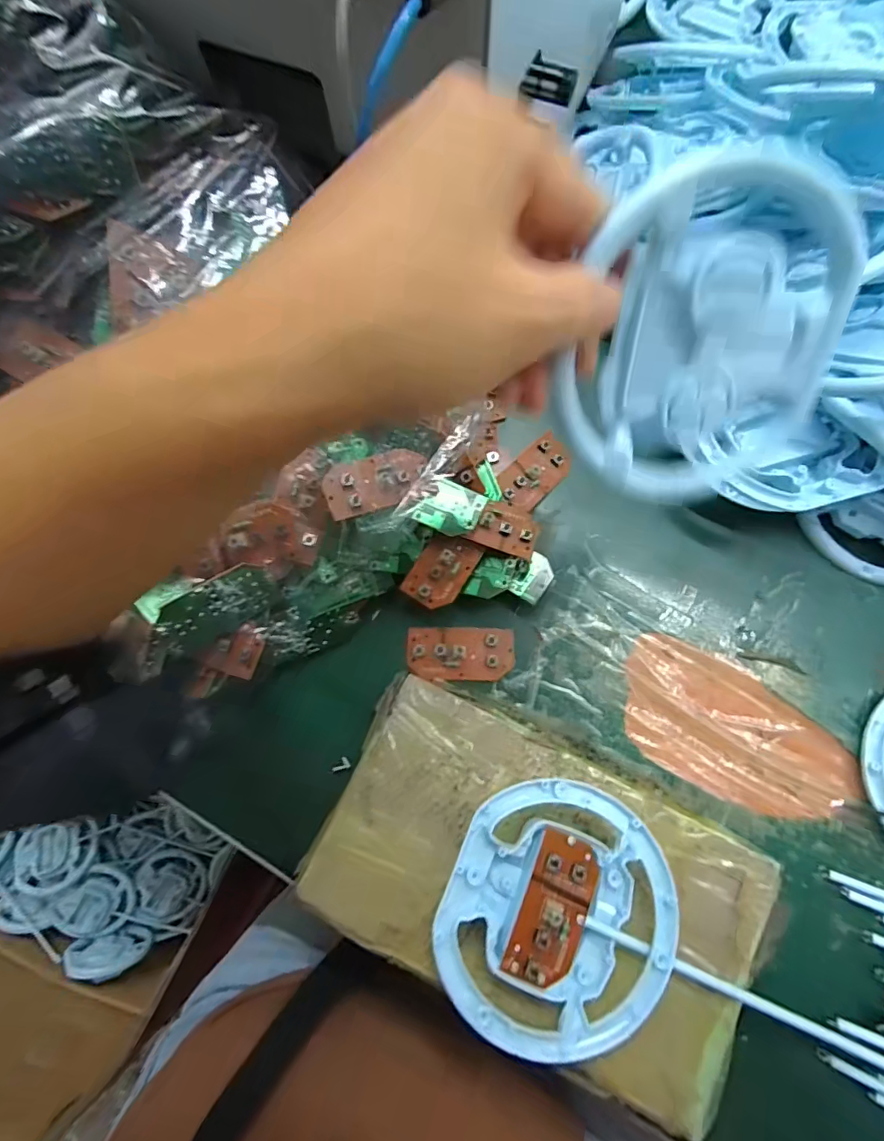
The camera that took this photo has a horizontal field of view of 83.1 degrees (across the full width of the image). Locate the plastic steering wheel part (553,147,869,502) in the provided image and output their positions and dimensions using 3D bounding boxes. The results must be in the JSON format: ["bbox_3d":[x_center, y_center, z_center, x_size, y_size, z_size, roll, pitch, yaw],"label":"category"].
[{"bbox_3d":[0.090,-0.074,0.170,0.095,0.101,0.012,9,32,-13],"label":"plastic steering wheel part"}]

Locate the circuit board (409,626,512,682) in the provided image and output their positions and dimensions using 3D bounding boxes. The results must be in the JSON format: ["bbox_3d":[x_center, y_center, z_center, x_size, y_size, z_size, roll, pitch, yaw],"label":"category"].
[{"bbox_3d":[0.011,0.048,0.284,0.060,0.011,0.029,1,76,2],"label":"circuit board"}]

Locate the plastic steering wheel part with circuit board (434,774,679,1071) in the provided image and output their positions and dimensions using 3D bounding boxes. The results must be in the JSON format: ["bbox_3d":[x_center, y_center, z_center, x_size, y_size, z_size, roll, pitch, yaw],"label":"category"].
[{"bbox_3d":[0.052,0.151,0.223,0.098,0.029,0.104,0,76,2],"label":"plastic steering wheel part with circuit board"}]

